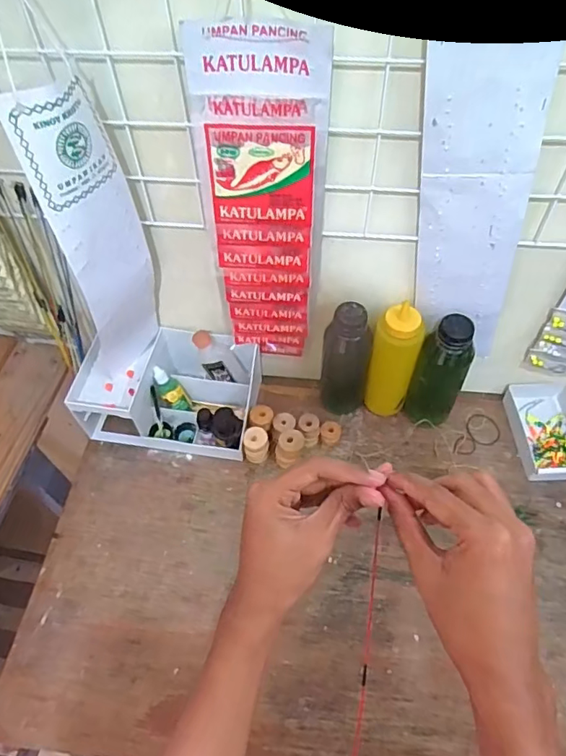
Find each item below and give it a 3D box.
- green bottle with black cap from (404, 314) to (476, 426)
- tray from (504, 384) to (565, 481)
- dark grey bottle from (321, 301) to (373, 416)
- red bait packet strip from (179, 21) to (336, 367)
[{"bbox_3d":[0.206,-0.006,0.679,0.061,0.180,0.052,24,60,17],"label":"green bottle with black cap"},{"bbox_3d":[0.371,0.073,0.726,0.091,0.031,0.147,-2,55,1],"label":"tray"},{"bbox_3d":[0.084,-0.018,0.698,0.061,0.187,0.056,11,57,9],"label":"dark grey bottle"},{"bbox_3d":[-0.020,-0.153,0.561,0.119,0.388,0.035,11,57,9],"label":"red bait packet strip"}]

